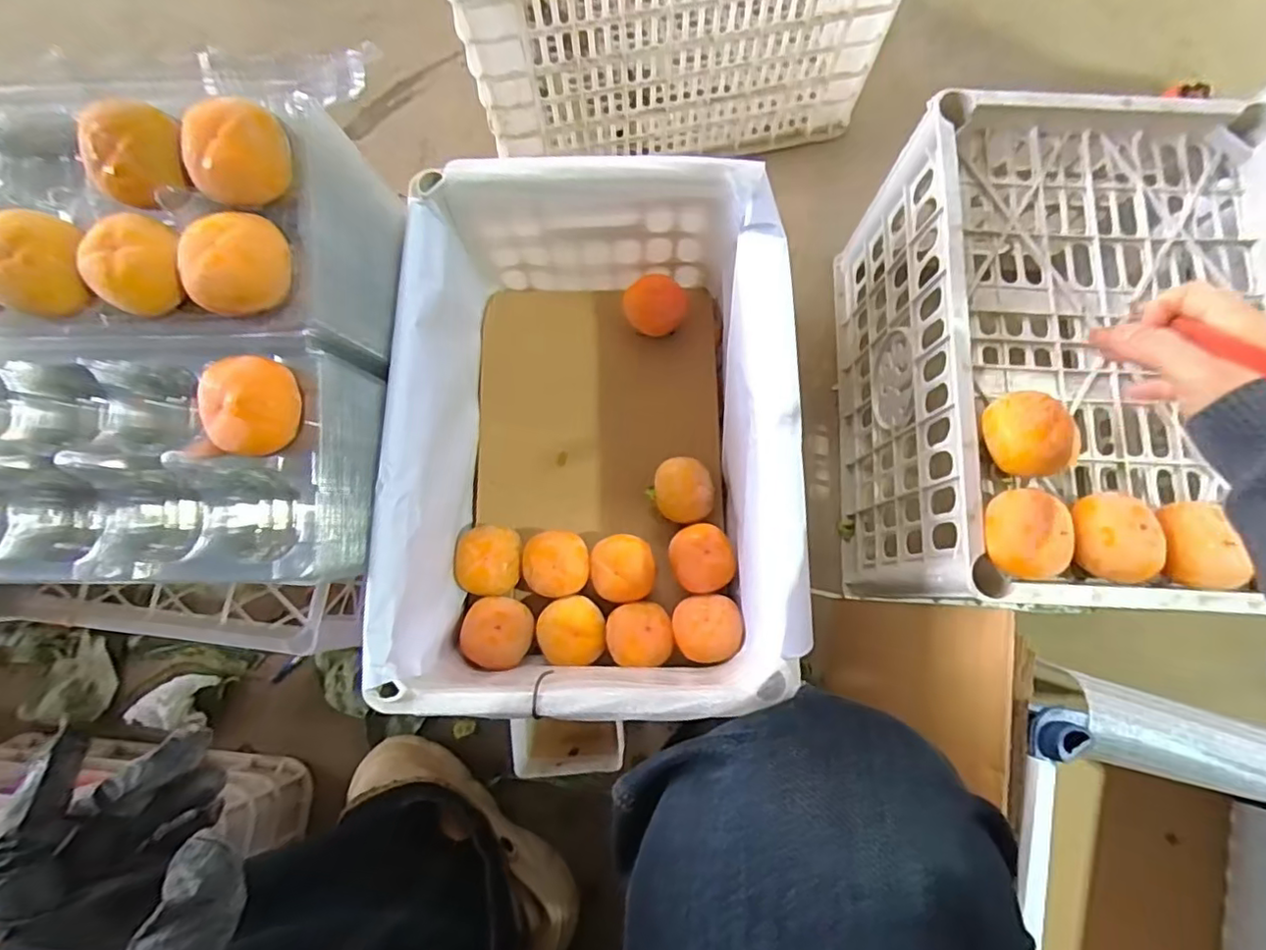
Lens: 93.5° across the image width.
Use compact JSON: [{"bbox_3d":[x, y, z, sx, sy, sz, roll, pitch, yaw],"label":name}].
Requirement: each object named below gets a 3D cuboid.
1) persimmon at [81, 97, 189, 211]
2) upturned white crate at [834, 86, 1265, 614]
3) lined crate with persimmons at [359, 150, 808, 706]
[{"bbox_3d":[-0.275,-0.175,0.331,0.047,0.043,0.045,0,77,2],"label":"persimmon"},{"bbox_3d":[0.376,-0.087,0.557,0.288,0.238,0.410,2,77,2],"label":"upturned white crate"},{"bbox_3d":[-0.025,-0.022,0.526,0.290,0.221,0.405,0,77,2],"label":"lined crate with persimmons"}]

